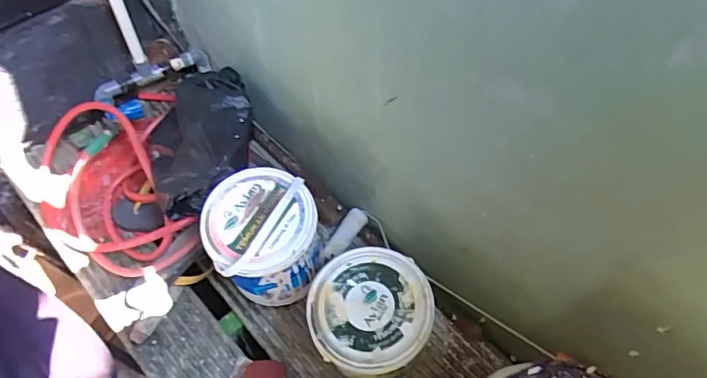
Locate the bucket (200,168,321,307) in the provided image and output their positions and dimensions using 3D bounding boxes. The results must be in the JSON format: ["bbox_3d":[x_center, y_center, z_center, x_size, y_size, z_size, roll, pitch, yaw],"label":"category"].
[{"bbox_3d":[-0.153,0.083,0.883,0.174,0.229,0.167,1,58,-2],"label":"bucket"}]

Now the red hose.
[{"bbox_3d":[-0.465,-0.026,0.992,0.275,0.166,0.443,-20,61,-14],"label":"red hose"}]

